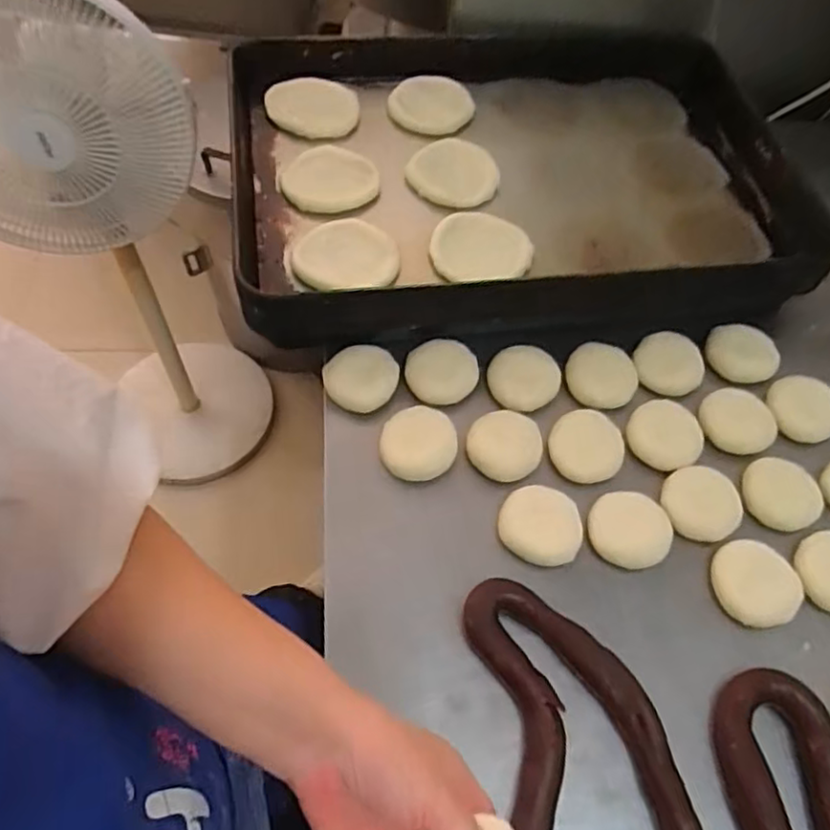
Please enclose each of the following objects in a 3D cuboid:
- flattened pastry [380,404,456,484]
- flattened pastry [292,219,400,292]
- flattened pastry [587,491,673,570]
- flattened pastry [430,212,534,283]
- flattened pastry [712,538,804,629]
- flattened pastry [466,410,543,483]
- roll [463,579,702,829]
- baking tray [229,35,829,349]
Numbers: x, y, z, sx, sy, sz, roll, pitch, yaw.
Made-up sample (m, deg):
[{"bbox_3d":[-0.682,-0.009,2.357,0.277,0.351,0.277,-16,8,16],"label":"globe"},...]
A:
[{"bbox_3d":[0.003,0.024,0.591,0.065,0.026,0.065,2,57,-4],"label":"flattened pastry"},{"bbox_3d":[-0.065,-0.156,0.638,0.096,0.015,0.075,5,57,-2],"label":"flattened pastry"},{"bbox_3d":[0.180,0.095,0.559,0.062,0.020,0.063,2,57,-4],"label":"flattened pastry"},{"bbox_3d":[0.067,-0.169,0.669,0.100,0.006,0.084,-5,65,-7],"label":"flattened pastry"},{"bbox_3d":[0.278,0.137,0.544,0.066,0.015,0.067,-4,58,-8],"label":"flattened pastry"},{"bbox_3d":[0.081,0.027,0.600,0.064,0.015,0.072,25,59,10],"label":"flattened pastry"},{"bbox_3d":[0.113,0.223,0.481,0.120,0.027,0.212,-7,59,-10],"label":"roll"},{"bbox_3d":[0.106,-0.277,0.741,0.596,0.076,0.413,-5,58,-9],"label":"baking tray"}]

